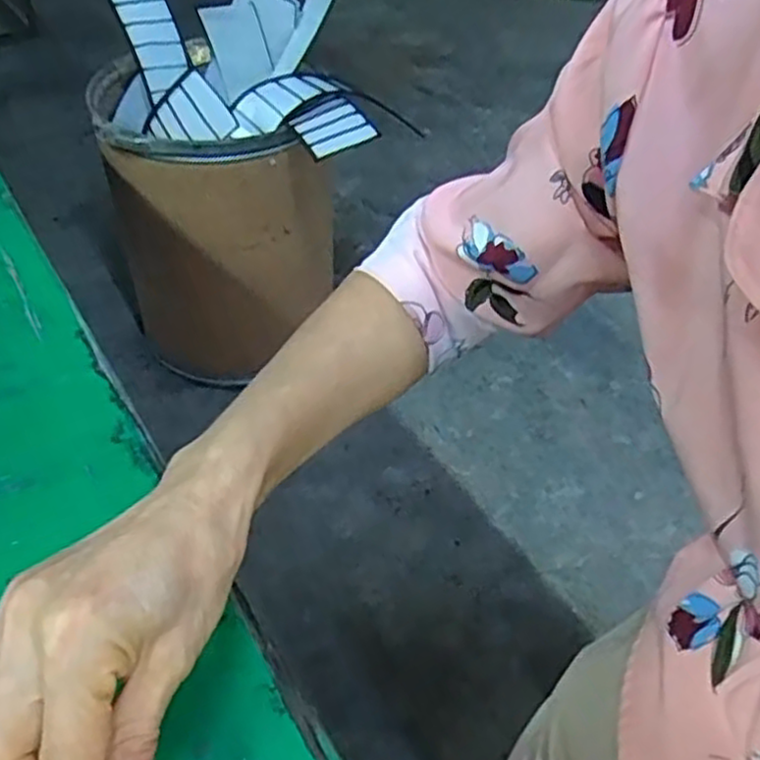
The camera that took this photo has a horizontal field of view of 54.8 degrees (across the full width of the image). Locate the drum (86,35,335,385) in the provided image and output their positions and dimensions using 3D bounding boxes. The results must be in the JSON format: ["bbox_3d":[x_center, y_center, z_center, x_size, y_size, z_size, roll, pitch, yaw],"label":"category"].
[{"bbox_3d":[-0.273,-0.261,1.262,0.366,0.465,0.339,1,45,-1],"label":"drum"}]

